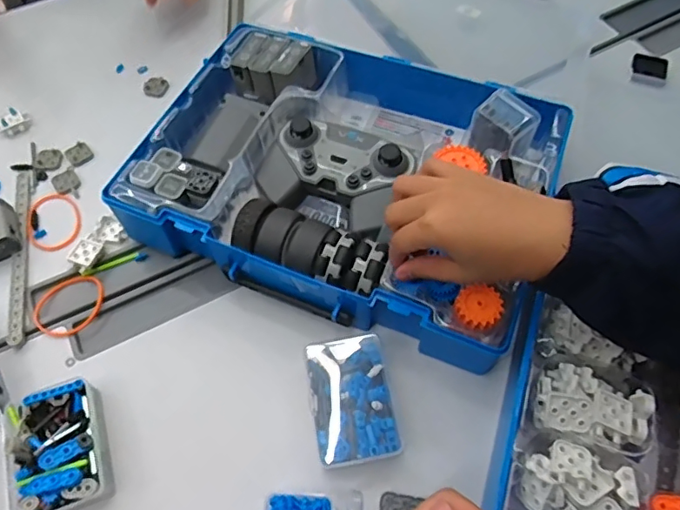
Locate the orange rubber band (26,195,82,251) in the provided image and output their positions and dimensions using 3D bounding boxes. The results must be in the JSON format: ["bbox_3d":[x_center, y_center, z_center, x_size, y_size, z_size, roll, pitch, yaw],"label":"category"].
[{"bbox_3d":[-0.287,-0.034,0.530,0.050,0.006,0.068,-23,62,-11],"label":"orange rubber band"}]

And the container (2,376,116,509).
[{"bbox_3d":[-0.215,0.148,0.404,0.064,0.029,0.092,-22,62,-10],"label":"container"}]

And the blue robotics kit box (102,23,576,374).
[{"bbox_3d":[0.004,-0.080,0.503,0.352,0.086,0.264,18,59,15],"label":"blue robotics kit box"}]

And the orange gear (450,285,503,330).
[{"bbox_3d":[0.106,0.038,0.399,0.035,0.009,0.031,-22,62,-10],"label":"orange gear"}]

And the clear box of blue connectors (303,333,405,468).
[{"bbox_3d":[0.008,0.112,0.421,0.064,0.023,0.105,-8,60,-3],"label":"clear box of blue connectors"}]

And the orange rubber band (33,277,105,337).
[{"bbox_3d":[-0.247,0.045,0.483,0.063,0.008,0.053,-38,66,-18],"label":"orange rubber band"}]

